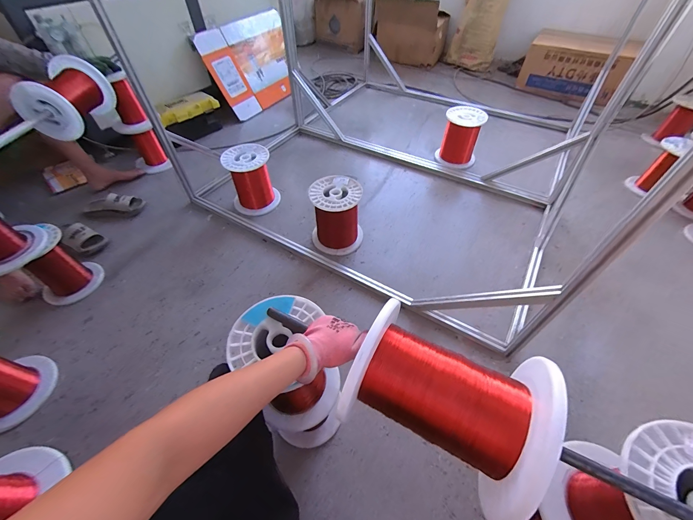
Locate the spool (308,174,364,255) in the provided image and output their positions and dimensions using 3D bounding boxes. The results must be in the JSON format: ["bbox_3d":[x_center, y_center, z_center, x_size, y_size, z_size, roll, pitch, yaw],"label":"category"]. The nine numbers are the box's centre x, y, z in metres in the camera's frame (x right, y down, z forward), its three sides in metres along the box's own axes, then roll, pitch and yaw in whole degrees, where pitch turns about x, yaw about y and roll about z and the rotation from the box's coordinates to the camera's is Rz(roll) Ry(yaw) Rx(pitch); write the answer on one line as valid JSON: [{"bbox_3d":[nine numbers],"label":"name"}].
[{"bbox_3d":[-0.039,-0.174,1.190,0.197,0.231,0.207,-2,52,0],"label":"spool"}]

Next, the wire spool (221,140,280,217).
[{"bbox_3d":[-0.427,-0.358,1.347,0.208,0.236,0.191,-18,53,-12],"label":"wire spool"}]

